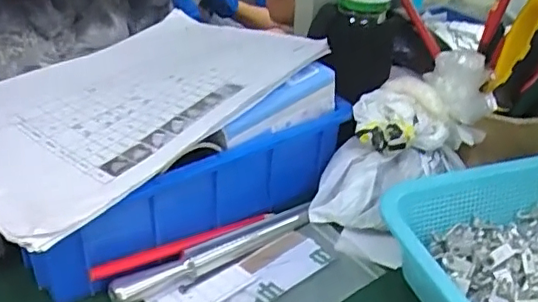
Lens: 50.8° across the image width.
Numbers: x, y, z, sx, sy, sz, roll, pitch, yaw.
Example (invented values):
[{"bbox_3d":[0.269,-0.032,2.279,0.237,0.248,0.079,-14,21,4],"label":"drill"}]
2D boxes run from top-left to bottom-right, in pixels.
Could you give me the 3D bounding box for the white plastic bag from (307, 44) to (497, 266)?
[{"bbox_3d":[0.117,0.002,0.482,0.100,0.190,0.082,39,3,42],"label":"white plastic bag"}]

